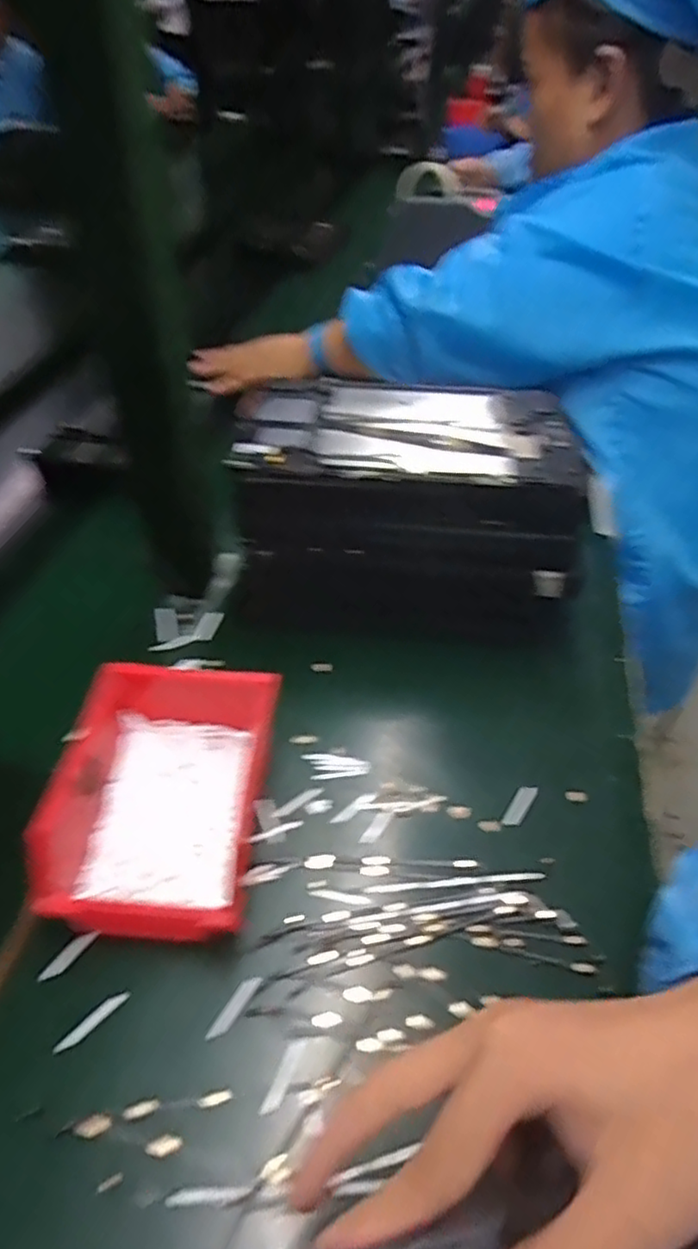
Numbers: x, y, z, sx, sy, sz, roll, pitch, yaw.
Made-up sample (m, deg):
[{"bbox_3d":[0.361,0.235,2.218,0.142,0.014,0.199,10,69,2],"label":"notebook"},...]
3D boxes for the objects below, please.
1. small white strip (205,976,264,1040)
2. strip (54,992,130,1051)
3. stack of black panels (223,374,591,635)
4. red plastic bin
[{"bbox_3d":[-0.059,0.198,0.348,0.009,0.004,0.036,26,50,22],"label":"small white strip"},{"bbox_3d":[-0.131,0.201,0.342,0.007,0.004,0.038,35,51,27],"label":"strip"},{"bbox_3d":[0.040,-0.103,0.529,0.242,0.110,0.182,1,45,-1],"label":"stack of black panels"},{"bbox_3d":[-0.108,0.101,0.390,0.115,0.072,0.139,5,45,3],"label":"red plastic bin"}]

